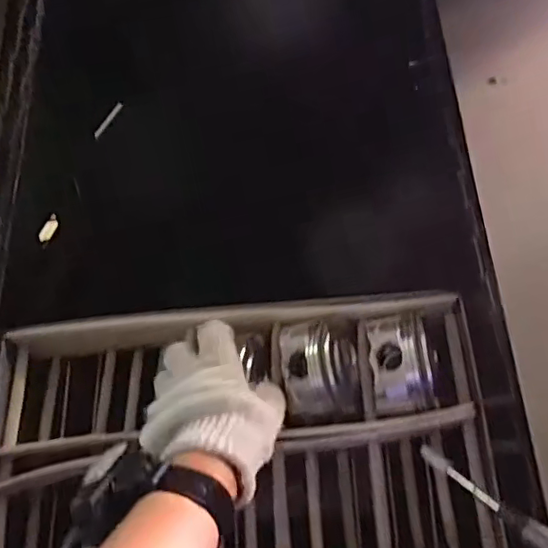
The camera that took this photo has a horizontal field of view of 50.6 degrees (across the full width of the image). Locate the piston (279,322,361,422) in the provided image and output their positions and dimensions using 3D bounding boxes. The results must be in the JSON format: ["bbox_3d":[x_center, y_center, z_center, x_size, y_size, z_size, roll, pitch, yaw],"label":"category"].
[{"bbox_3d":[0.041,0.080,0.499,0.067,0.068,0.078,-4,35,-1],"label":"piston"}]

